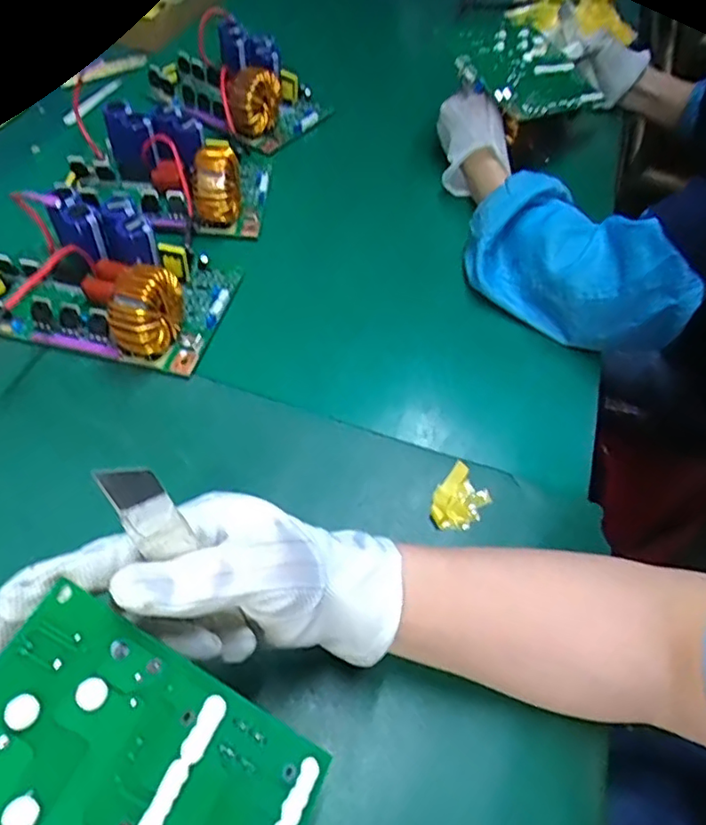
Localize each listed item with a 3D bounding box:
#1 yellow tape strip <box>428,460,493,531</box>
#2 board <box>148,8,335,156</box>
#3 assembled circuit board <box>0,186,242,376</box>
[{"bbox_3d":[0.075,0.061,0.426,0.035,0.014,0.051,36,58,20],"label":"yellow tape strip"},{"bbox_3d":[-0.137,-0.397,0.709,0.189,0.064,0.134,37,58,21],"label":"board"},{"bbox_3d":[-0.203,-0.113,0.494,0.188,0.069,0.124,11,53,3],"label":"assembled circuit board"}]

